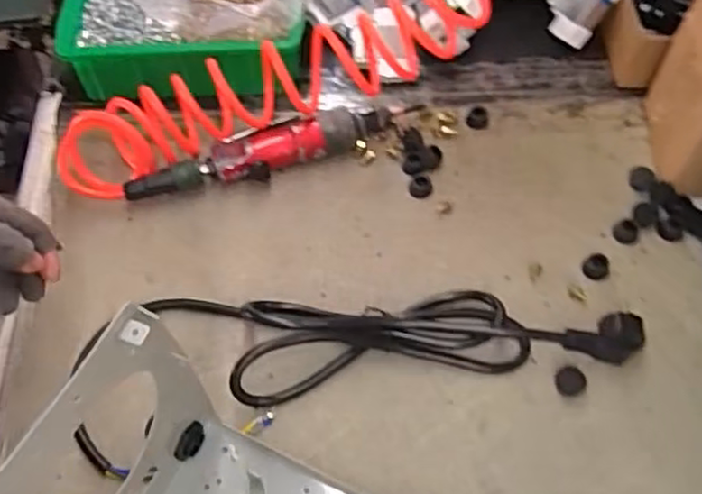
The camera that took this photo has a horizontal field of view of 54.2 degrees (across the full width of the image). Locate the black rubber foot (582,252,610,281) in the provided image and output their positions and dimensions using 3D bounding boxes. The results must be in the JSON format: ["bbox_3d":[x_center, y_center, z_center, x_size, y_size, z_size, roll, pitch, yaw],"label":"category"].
[{"bbox_3d":[0.220,0.017,0.613,0.023,0.009,0.027,26,63,17],"label":"black rubber foot"}]

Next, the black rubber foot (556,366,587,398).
[{"bbox_3d":[0.179,0.109,0.559,0.023,0.007,0.023,2,58,4],"label":"black rubber foot"}]

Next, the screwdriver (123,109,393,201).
[{"bbox_3d":[-0.084,-0.091,0.674,0.269,0.044,0.051,-16,59,-7],"label":"screwdriver"}]

